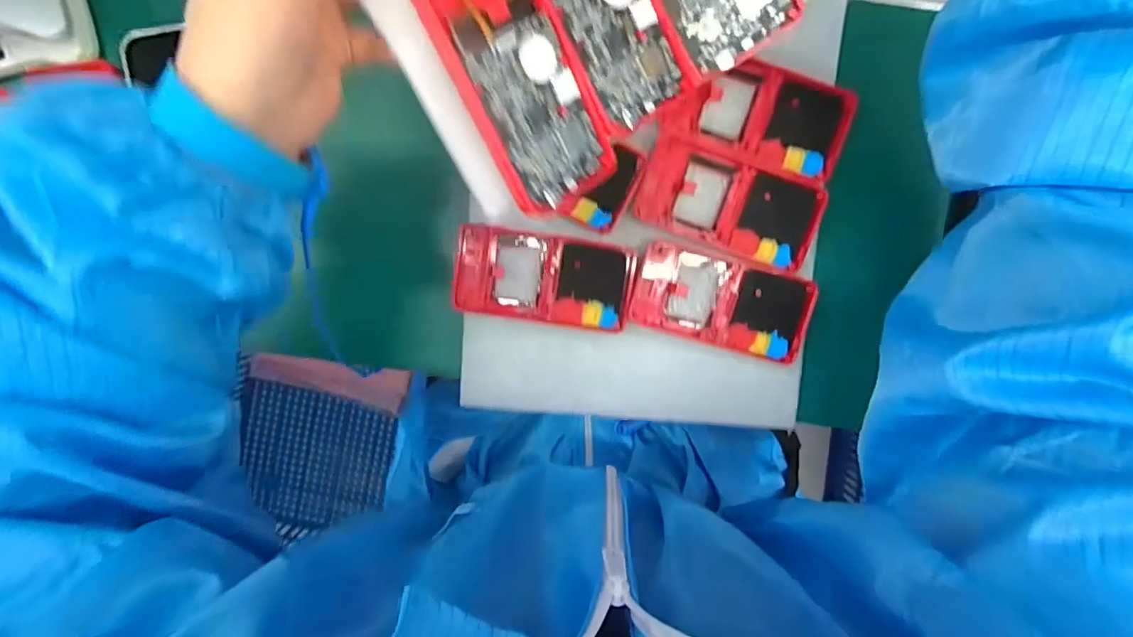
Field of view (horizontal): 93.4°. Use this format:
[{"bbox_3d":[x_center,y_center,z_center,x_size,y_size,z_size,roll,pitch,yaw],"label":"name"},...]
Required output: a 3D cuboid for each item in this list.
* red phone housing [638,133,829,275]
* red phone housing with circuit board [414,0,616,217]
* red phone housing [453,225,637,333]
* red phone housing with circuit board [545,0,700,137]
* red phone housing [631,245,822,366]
[{"bbox_3d":[0.111,-0.078,0.365,0.121,0.009,0.059,18,99,-2],"label":"red phone housing"},{"bbox_3d":[-0.024,-0.114,0.259,0.064,0.012,0.121,-39,117,-23],"label":"red phone housing with circuit board"},{"bbox_3d":[-0.016,-0.027,0.372,0.121,0.013,0.060,9,99,-1],"label":"red phone housing"},{"bbox_3d":[0.019,-0.161,0.275,0.063,0.013,0.119,-36,107,-14],"label":"red phone housing with circuit board"},{"bbox_3d":[0.109,-0.011,0.374,0.120,0.008,0.059,14,99,-2],"label":"red phone housing"}]

